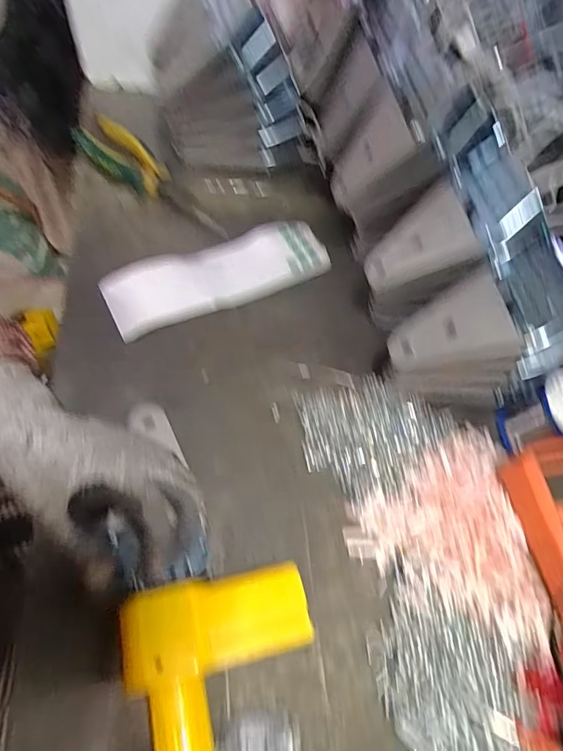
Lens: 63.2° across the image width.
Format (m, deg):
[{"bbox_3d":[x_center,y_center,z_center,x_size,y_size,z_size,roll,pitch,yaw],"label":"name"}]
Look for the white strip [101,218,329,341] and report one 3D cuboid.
[{"bbox_3d":[-0.056,-0.101,0.444,0.218,0.012,0.075,-24,73,-23],"label":"white strip"}]

